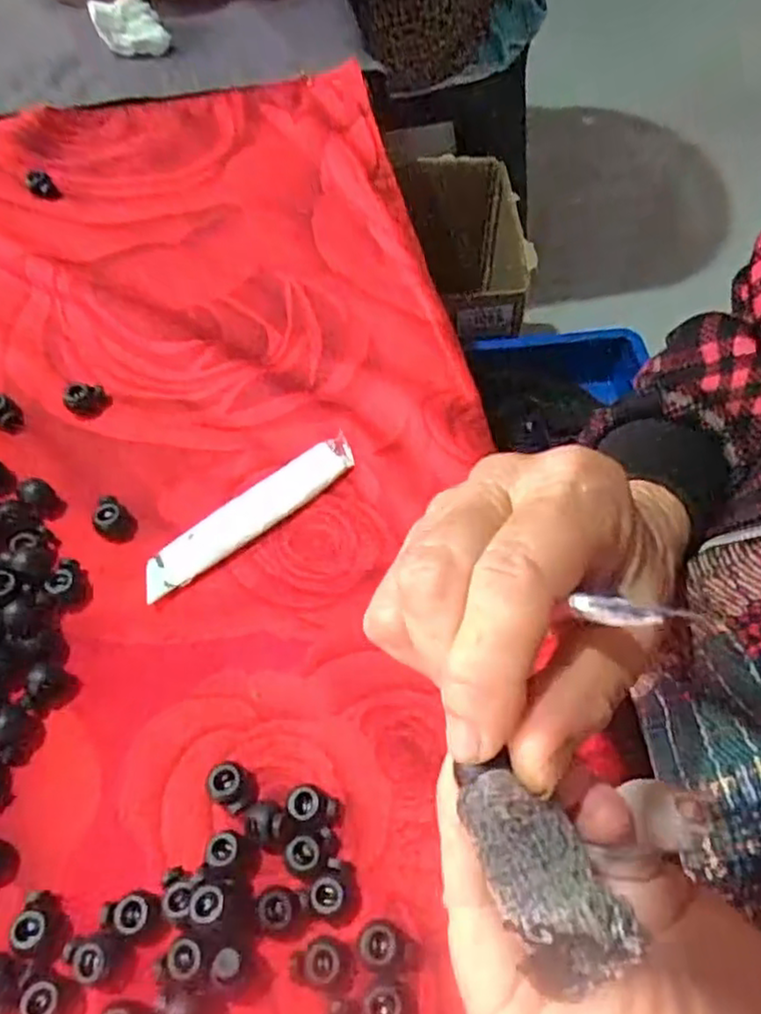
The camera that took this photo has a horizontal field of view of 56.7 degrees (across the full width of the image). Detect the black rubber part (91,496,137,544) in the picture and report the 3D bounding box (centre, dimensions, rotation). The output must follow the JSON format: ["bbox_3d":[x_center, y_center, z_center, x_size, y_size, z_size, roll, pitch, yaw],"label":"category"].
[{"bbox_3d":[-0.120,0.006,0.318,0.016,0.012,0.019,-35,66,-19],"label":"black rubber part"}]

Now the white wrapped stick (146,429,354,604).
[{"bbox_3d":[-0.058,0.003,0.322,0.111,0.006,0.019,-36,66,-19],"label":"white wrapped stick"}]

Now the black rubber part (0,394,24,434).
[{"bbox_3d":[-0.187,-0.046,0.349,0.015,0.013,0.016,0,59,0],"label":"black rubber part"}]

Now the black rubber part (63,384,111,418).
[{"bbox_3d":[-0.147,-0.053,0.354,0.020,0.012,0.015,-30,64,-17],"label":"black rubber part"}]

